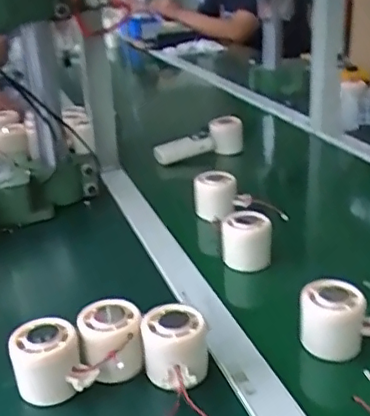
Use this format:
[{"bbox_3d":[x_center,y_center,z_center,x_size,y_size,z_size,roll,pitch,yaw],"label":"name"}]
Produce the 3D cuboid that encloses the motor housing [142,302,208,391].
[{"bbox_3d":[-0.008,0.125,0.507,0.054,0.056,0.067,-4,24,-1],"label":"motor housing"}]

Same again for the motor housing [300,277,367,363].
[{"bbox_3d":[0.140,0.105,0.551,0.062,0.060,0.050,2,25,12],"label":"motor housing"}]

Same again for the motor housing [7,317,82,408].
[{"bbox_3d":[-0.119,0.133,0.505,0.056,0.054,0.057,-11,25,-15],"label":"motor housing"}]

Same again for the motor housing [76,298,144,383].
[{"bbox_3d":[-0.066,0.124,0.528,0.055,0.062,0.058,-8,25,-10],"label":"motor housing"}]

